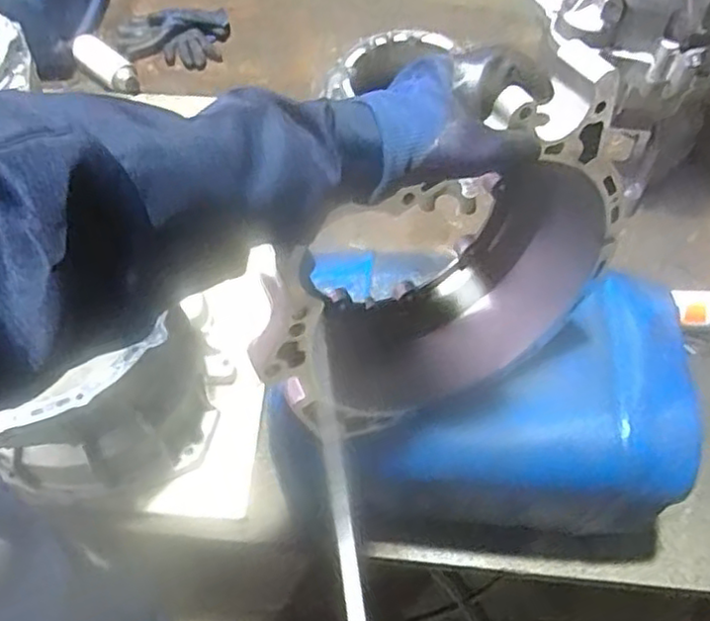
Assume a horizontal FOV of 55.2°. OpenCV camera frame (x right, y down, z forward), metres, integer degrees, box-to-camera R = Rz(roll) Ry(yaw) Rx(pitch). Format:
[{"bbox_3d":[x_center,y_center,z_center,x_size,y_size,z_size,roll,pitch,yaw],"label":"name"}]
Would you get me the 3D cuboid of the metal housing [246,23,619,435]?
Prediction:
[{"bbox_3d":[0.055,-0.044,0.593,0.319,0.331,0.117,-24,55,-15],"label":"metal housing"}]

